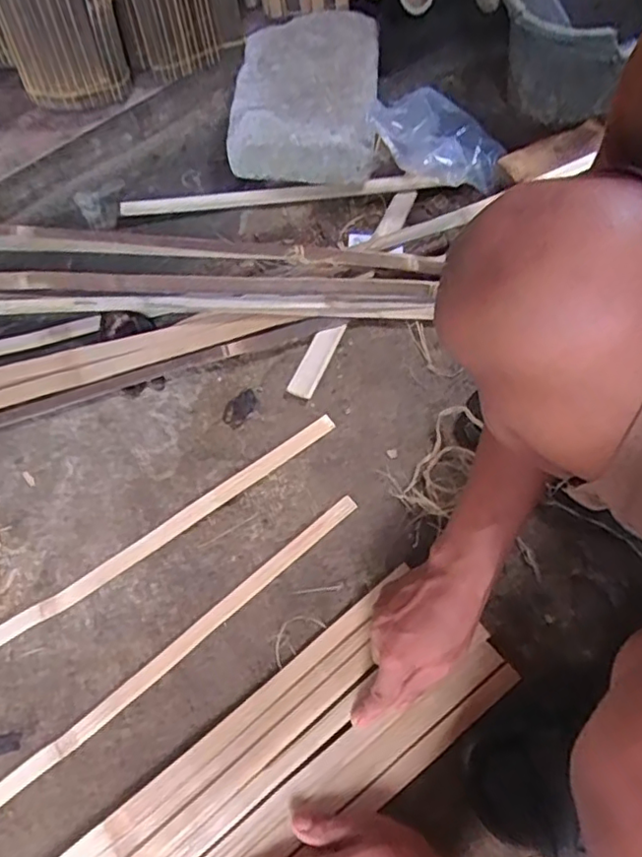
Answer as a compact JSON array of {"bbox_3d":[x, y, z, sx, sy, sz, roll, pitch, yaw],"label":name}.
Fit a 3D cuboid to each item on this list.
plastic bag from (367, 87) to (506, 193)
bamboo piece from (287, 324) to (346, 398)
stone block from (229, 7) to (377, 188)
[{"bbox_3d":[0.155,-0.390,0.826,0.177,0.099,0.117,9,62,4],"label":"plastic bag"},{"bbox_3d":[-0.005,-0.084,0.731,0.030,0.012,0.109,20,63,10],"label":"bamboo piece"},{"bbox_3d":[-0.019,-0.480,0.889,0.193,0.087,0.292,4,62,1],"label":"stone block"}]

